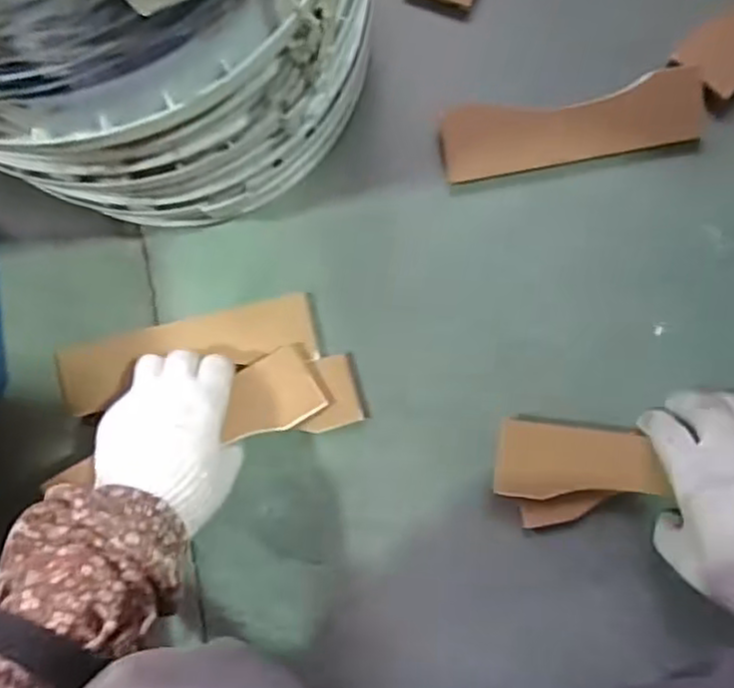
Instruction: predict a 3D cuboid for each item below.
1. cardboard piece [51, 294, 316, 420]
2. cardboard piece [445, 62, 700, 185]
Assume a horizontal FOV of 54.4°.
[{"bbox_3d":[-0.134,0.005,0.542,0.192,0.011,0.054,-14,72,-1],"label":"cardboard piece"},{"bbox_3d":[0.153,-0.164,0.534,0.191,0.010,0.055,-10,93,4],"label":"cardboard piece"}]

